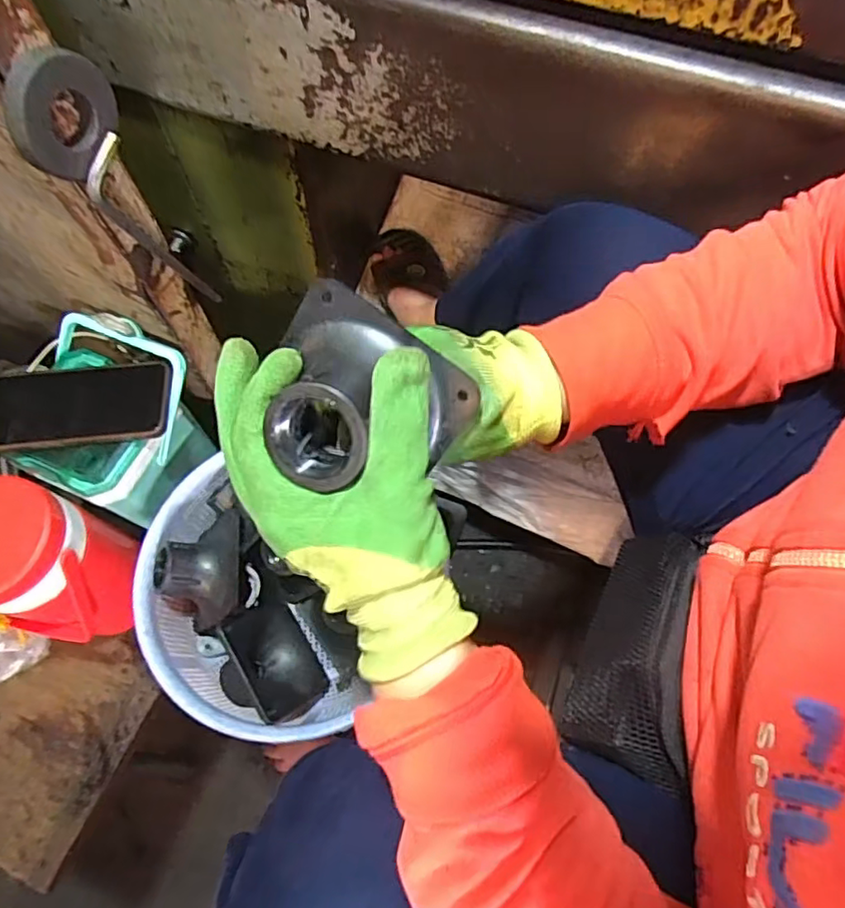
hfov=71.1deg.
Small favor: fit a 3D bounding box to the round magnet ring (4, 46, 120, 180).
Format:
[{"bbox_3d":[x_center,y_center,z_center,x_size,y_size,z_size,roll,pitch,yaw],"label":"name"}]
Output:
[{"bbox_3d":[-0.215,-0.202,0.353,0.016,0.058,0.064,31,71,29],"label":"round magnet ring"}]

